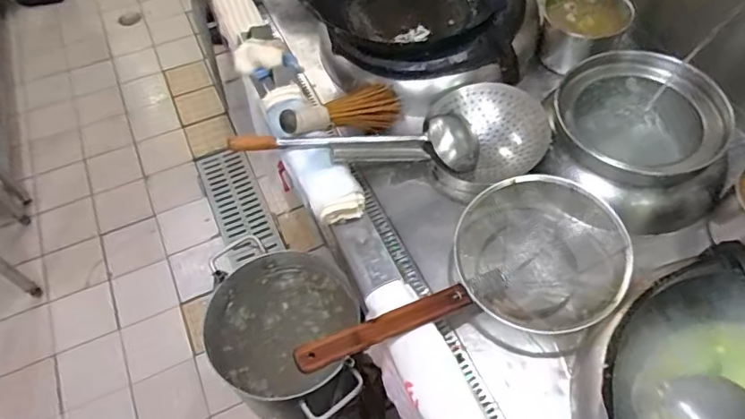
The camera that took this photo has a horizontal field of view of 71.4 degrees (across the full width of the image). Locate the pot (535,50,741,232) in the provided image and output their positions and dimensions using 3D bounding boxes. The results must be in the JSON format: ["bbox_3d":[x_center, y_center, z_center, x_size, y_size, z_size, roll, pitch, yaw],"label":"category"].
[{"bbox_3d":[0.520,-0.146,1.029,0.357,0.165,0.279,32,63,22],"label":"pot"}]

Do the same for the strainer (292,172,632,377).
[{"bbox_3d":[0.154,0.116,0.868,0.597,0.164,0.302,-16,55,-27],"label":"strainer"}]

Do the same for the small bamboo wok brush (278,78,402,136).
[{"bbox_3d":[-0.062,-0.207,1.100,0.291,0.085,0.070,-17,54,-34],"label":"small bamboo wok brush"}]

